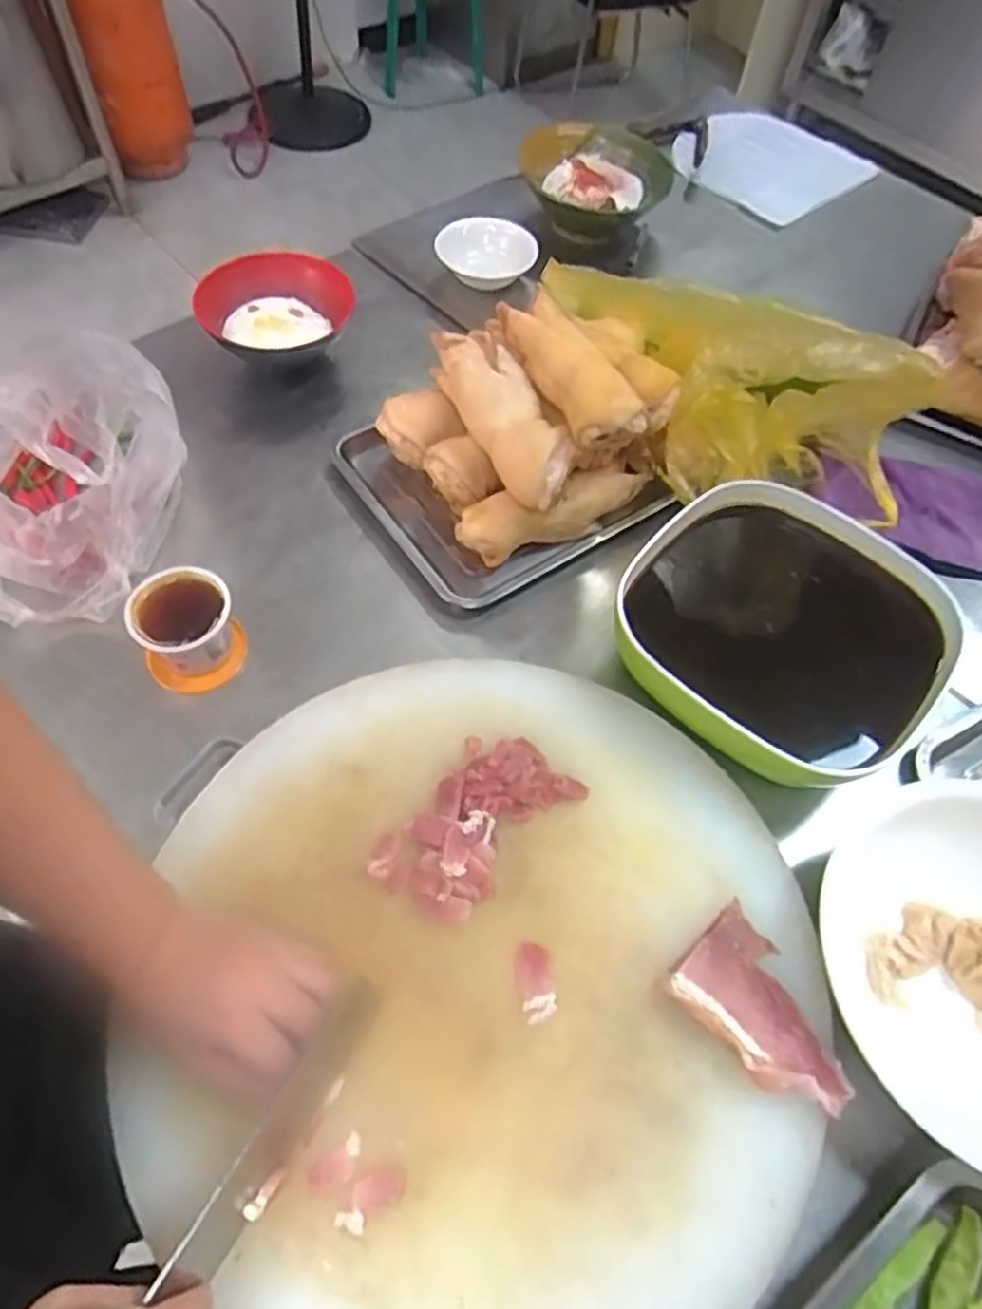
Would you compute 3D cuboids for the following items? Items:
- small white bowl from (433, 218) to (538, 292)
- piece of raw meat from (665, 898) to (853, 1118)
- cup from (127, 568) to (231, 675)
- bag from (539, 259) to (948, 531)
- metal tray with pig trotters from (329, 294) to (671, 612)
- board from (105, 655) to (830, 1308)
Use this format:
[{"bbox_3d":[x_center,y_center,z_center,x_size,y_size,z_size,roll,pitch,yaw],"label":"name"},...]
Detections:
[{"bbox_3d":[-0.007,-0.510,0.962,0.127,0.043,0.108,-4,59,-7],"label":"small white bowl"},{"bbox_3d":[0.179,0.230,0.484,0.078,0.031,0.119,-35,66,-25],"label":"piece of raw meat"},{"bbox_3d":[-0.252,-0.018,0.632,0.077,0.078,0.075,2,56,-3],"label":"cup"},{"bbox_3d":[0.201,-0.294,0.757,0.166,0.180,0.486,-22,47,-18],"label":"bag"},{"bbox_3d":[0.033,-0.228,0.726,0.310,0.166,0.239,-27,62,-21],"label":"metal tray with pig trotters"},{"bbox_3d":[-0.001,0.207,0.503,0.429,0.033,0.450,2,56,-3],"label":"board"}]

